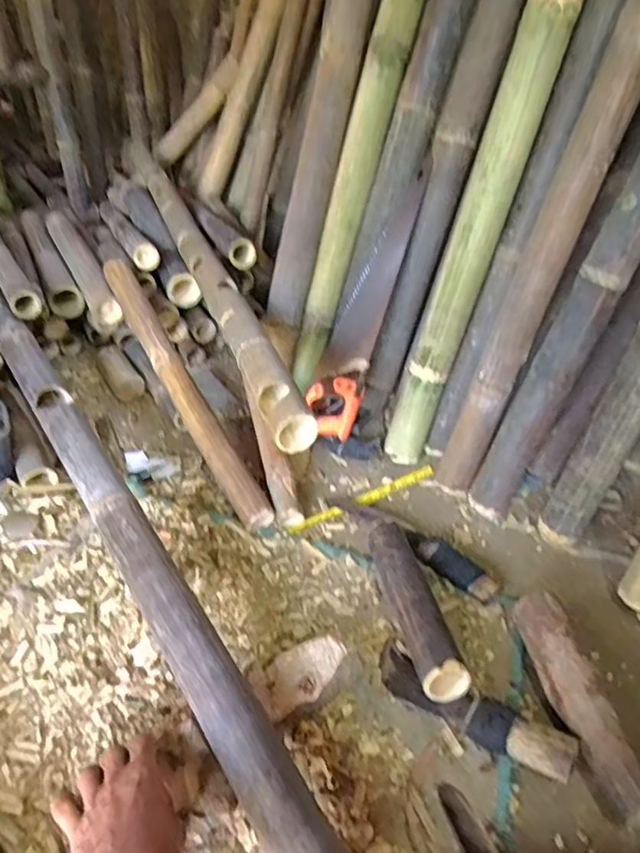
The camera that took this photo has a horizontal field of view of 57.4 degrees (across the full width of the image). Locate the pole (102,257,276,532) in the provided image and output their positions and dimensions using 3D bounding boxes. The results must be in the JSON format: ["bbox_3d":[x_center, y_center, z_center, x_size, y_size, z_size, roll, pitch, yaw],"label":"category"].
[{"bbox_3d":[-0.257,-0.090,1.044,0.053,0.053,0.648,-19,59,-29],"label":"pole"}]

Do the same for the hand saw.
[{"bbox_3d":[0.077,-0.224,1.070,0.046,0.496,0.143,15,5,-36],"label":"hand saw"}]

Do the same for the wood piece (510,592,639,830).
[{"bbox_3d":[0.293,0.307,0.664,0.045,0.060,0.255,-3,36,-9],"label":"wood piece"}]

